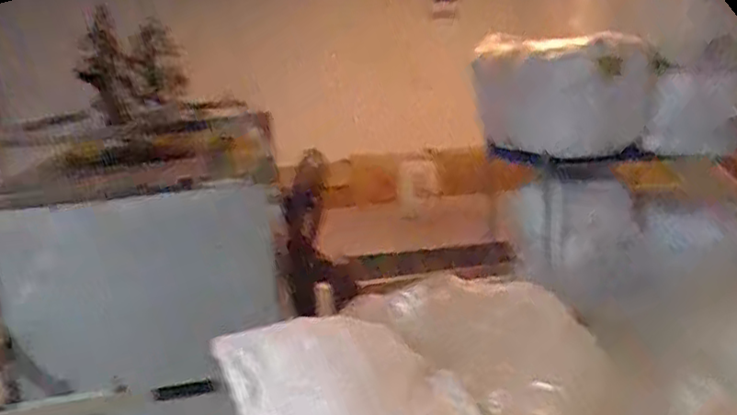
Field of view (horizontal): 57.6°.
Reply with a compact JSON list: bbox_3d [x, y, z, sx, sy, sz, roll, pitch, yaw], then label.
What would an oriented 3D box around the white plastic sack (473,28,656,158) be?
[{"bbox_3d":[0.488,-0.291,1.731,0.396,0.285,0.295,-3,12,9],"label":"white plastic sack"}]

